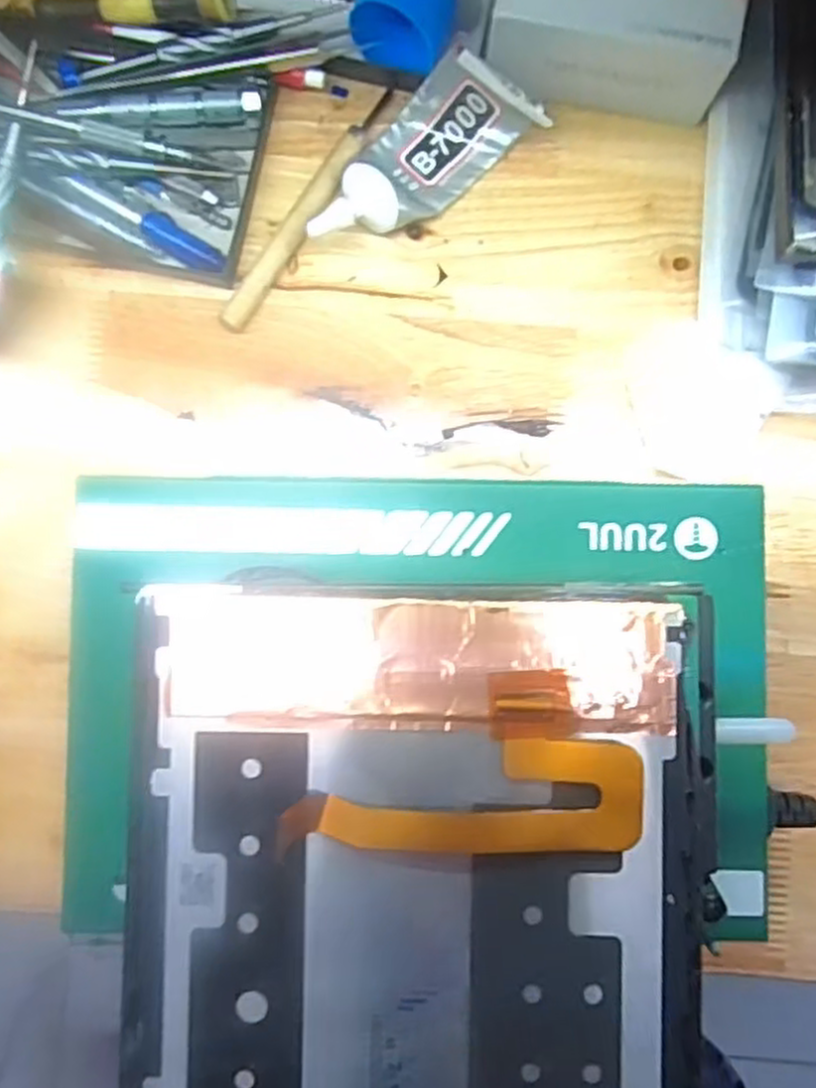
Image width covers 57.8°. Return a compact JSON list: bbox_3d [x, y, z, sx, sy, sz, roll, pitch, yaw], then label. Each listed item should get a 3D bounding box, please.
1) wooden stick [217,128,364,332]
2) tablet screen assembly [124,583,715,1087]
[{"bbox_3d":[-0.050,-0.139,0.329,0.013,0.011,0.103,33,88,1],"label":"wooden stick"},{"bbox_3d":[0.003,0.126,0.191,0.149,0.005,0.228,1,87,-1],"label":"tablet screen assembly"}]

